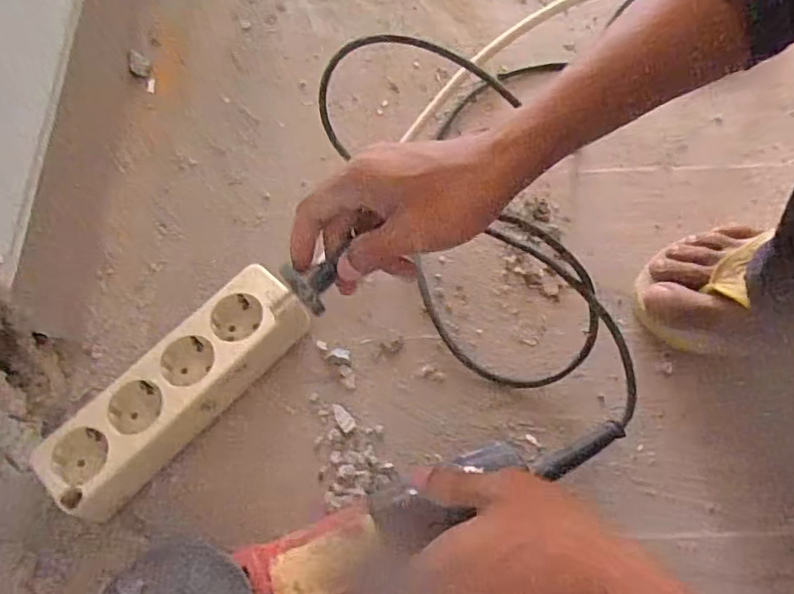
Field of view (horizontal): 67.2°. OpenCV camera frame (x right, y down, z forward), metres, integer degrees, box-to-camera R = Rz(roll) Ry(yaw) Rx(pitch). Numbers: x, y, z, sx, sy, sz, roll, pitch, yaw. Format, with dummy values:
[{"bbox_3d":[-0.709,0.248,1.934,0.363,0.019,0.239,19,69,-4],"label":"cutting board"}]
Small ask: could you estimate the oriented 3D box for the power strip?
[{"bbox_3d":[-0.152,0.066,0.431,0.066,0.048,0.199,42,74,17],"label":"power strip"}]

